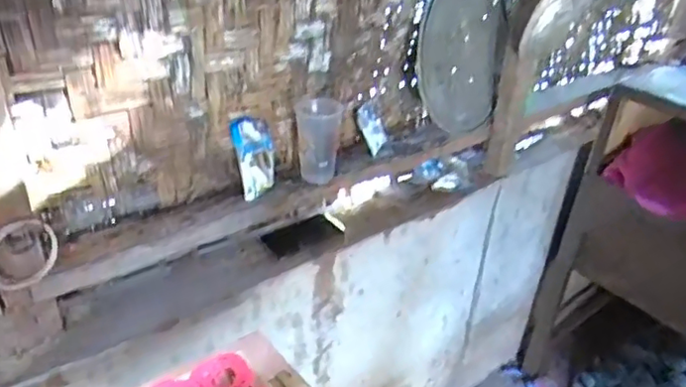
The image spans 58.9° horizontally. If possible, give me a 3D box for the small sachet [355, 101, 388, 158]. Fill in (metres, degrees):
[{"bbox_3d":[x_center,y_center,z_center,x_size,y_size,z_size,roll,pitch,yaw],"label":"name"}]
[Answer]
[{"bbox_3d":[0.061,-0.130,1.195,0.055,0.097,0.013,-30,13,-34],"label":"small sachet"}]

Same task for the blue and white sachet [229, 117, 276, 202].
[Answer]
[{"bbox_3d":[-0.141,-0.062,1.010,0.072,0.131,0.026,-20,13,-40],"label":"blue and white sachet"}]

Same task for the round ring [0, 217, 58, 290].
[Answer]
[{"bbox_3d":[-0.401,0.077,0.761,0.018,0.092,0.090,23,35,29],"label":"round ring"}]

